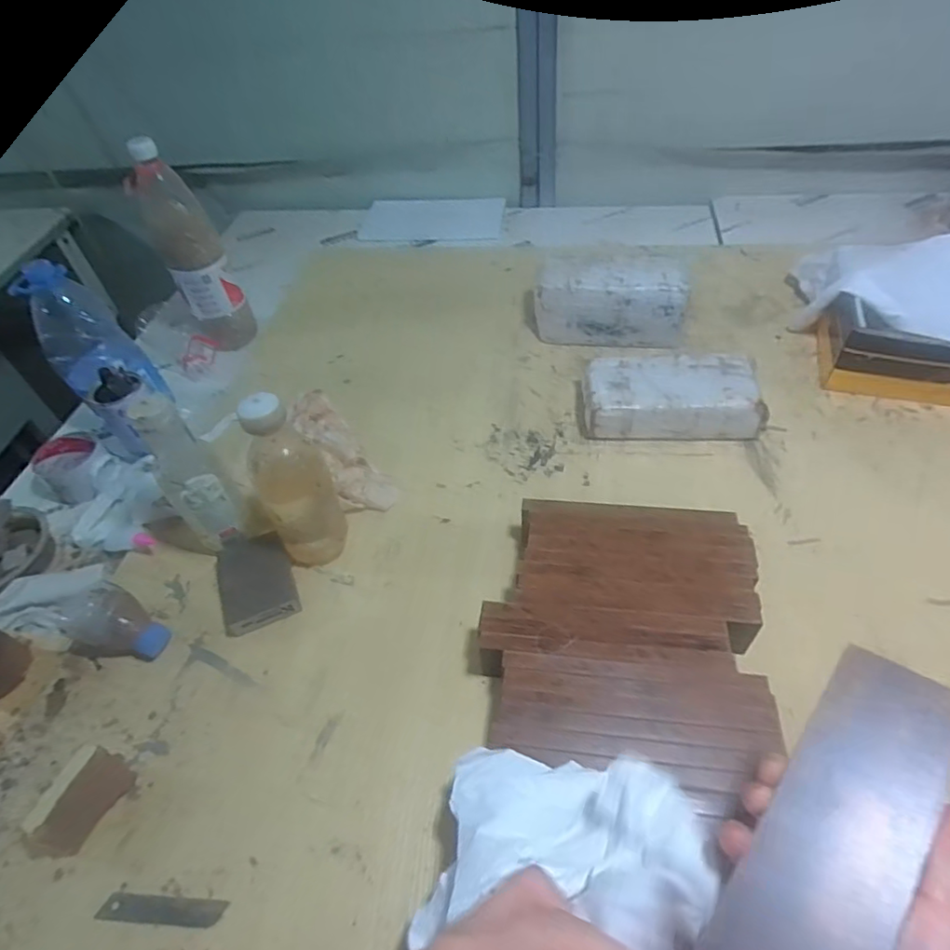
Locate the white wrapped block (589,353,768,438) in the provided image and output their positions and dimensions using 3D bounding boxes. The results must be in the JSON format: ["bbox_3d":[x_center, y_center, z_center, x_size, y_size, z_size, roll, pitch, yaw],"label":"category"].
[{"bbox_3d":[0.246,-0.097,0.734,0.214,0.064,0.109,3,49,9],"label":"white wrapped block"}]

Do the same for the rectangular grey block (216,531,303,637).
[{"bbox_3d":[-0.237,0.116,0.625,0.080,0.020,0.105,-20,50,-11],"label":"rectangular grey block"}]

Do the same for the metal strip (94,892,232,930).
[{"bbox_3d":[-0.241,0.336,0.445,0.097,0.004,0.018,0,49,6],"label":"metal strip"}]

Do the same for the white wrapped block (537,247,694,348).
[{"bbox_3d":[0.197,-0.255,0.846,0.219,0.106,0.098,4,50,10],"label":"white wrapped block"}]

